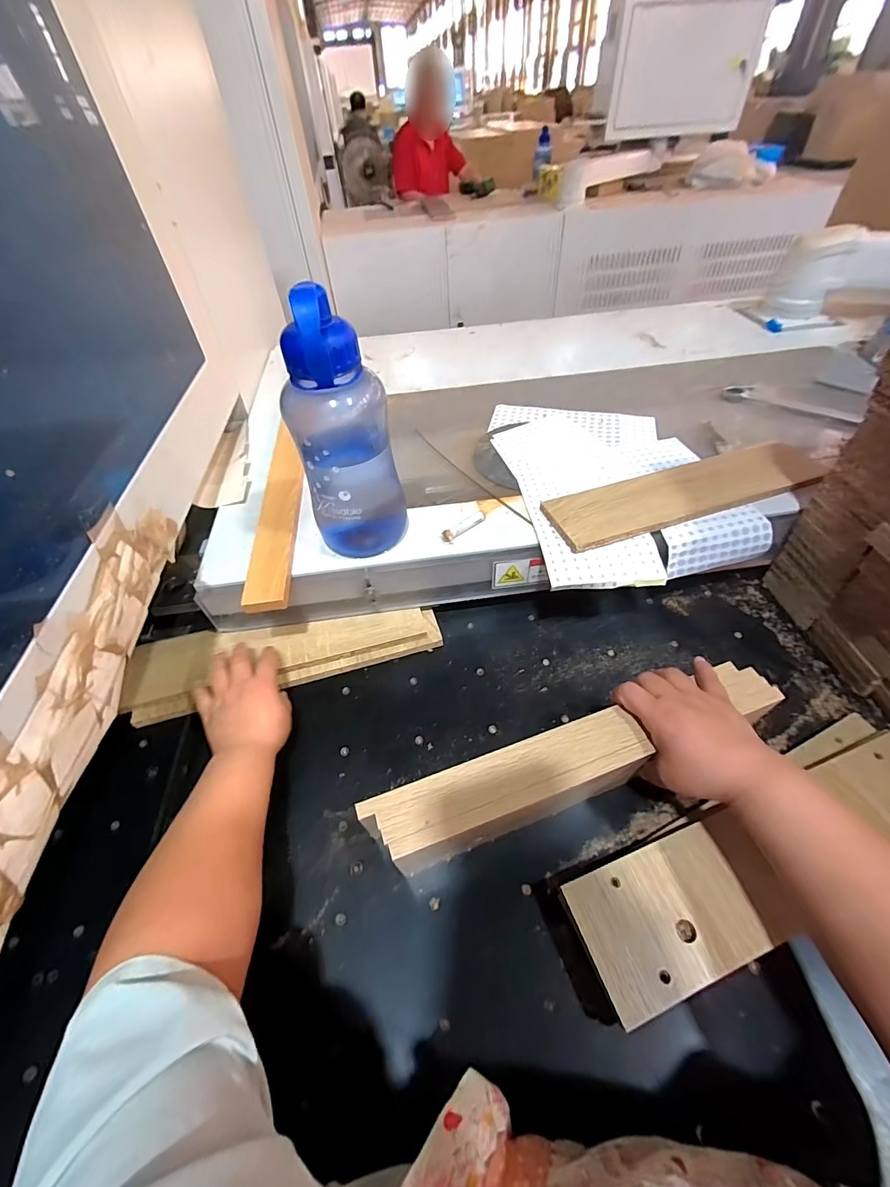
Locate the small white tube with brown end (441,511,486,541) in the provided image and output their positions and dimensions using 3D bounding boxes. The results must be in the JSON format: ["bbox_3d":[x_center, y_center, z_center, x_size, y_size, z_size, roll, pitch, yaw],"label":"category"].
[{"bbox_3d":[0.026,-0.085,0.561,0.068,0.013,0.013,-32,53,-23],"label":"small white tube with brown end"}]

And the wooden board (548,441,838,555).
[{"bbox_3d":[0.310,-0.136,0.578,0.364,0.018,0.105,-15,50,-7],"label":"wooden board"}]

